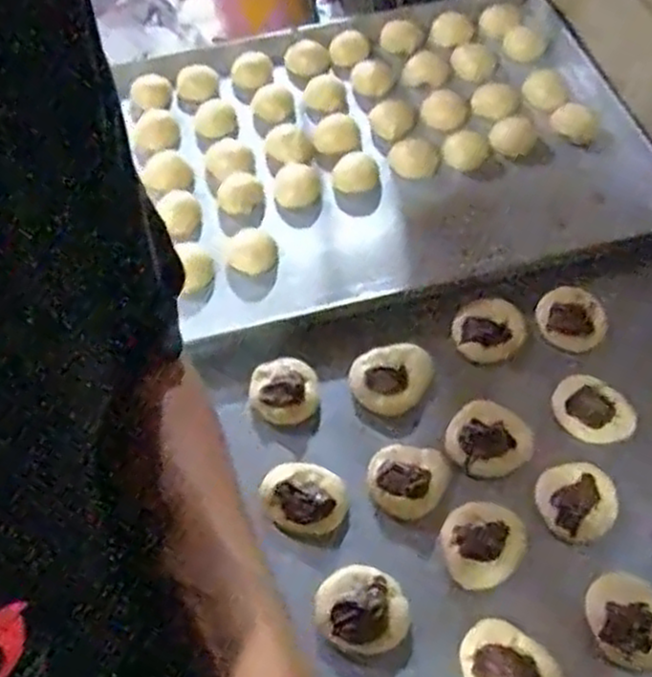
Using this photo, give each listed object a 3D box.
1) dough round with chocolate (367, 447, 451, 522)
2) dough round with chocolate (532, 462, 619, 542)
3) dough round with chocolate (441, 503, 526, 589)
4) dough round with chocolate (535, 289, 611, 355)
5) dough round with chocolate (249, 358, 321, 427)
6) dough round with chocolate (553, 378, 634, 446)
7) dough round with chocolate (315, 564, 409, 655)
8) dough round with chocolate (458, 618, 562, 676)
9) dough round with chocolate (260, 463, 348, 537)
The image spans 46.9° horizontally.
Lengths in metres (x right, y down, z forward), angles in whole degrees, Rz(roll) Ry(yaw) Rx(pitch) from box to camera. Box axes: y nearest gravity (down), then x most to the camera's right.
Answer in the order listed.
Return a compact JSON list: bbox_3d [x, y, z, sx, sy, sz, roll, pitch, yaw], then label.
[{"bbox_3d":[0.071,0.118,0.652,0.064,0.022,0.069,-1,56,2],"label":"dough round with chocolate"},{"bbox_3d":[0.212,0.137,0.636,0.065,0.013,0.065,-1,56,2],"label":"dough round with chocolate"},{"bbox_3d":[0.130,0.168,0.621,0.071,0.018,0.062,-21,58,-12],"label":"dough round with chocolate"},{"bbox_3d":[0.243,-0.021,0.740,0.067,0.012,0.062,-1,56,2],"label":"dough round with chocolate"},{"bbox_3d":[-0.039,0.051,0.709,0.064,0.024,0.064,-1,56,2],"label":"dough round with chocolate"},{"bbox_3d":[0.243,0.064,0.681,0.071,0.015,0.055,19,59,14],"label":"dough round with chocolate"},{"bbox_3d":[0.029,0.215,0.595,0.070,0.034,0.067,-1,56,2],"label":"dough round with chocolate"},{"bbox_3d":[0.137,0.247,0.561,0.075,0.023,0.062,28,61,19],"label":"dough round with chocolate"},{"bbox_3d":[-0.019,0.139,0.649,0.075,0.023,0.061,14,58,12],"label":"dough round with chocolate"}]

